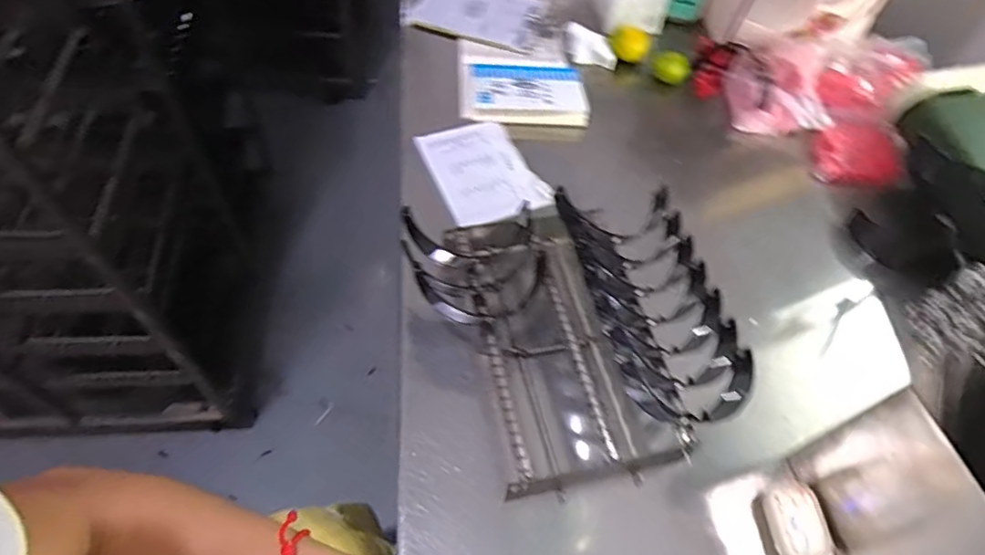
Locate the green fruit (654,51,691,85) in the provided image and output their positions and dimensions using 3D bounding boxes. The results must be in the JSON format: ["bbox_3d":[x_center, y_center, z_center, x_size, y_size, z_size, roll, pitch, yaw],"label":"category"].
[{"bbox_3d":[0.295,-0.348,0.979,0.056,0.046,0.039,27,59,13],"label":"green fruit"}]

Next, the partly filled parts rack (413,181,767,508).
[{"bbox_3d":[0.088,0.056,0.662,0.315,0.104,0.309,-9,58,-10],"label":"partly filled parts rack"}]

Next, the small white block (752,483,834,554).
[{"bbox_3d":[0.306,0.253,0.613,0.066,0.021,0.071,-9,58,-10],"label":"small white block"}]

